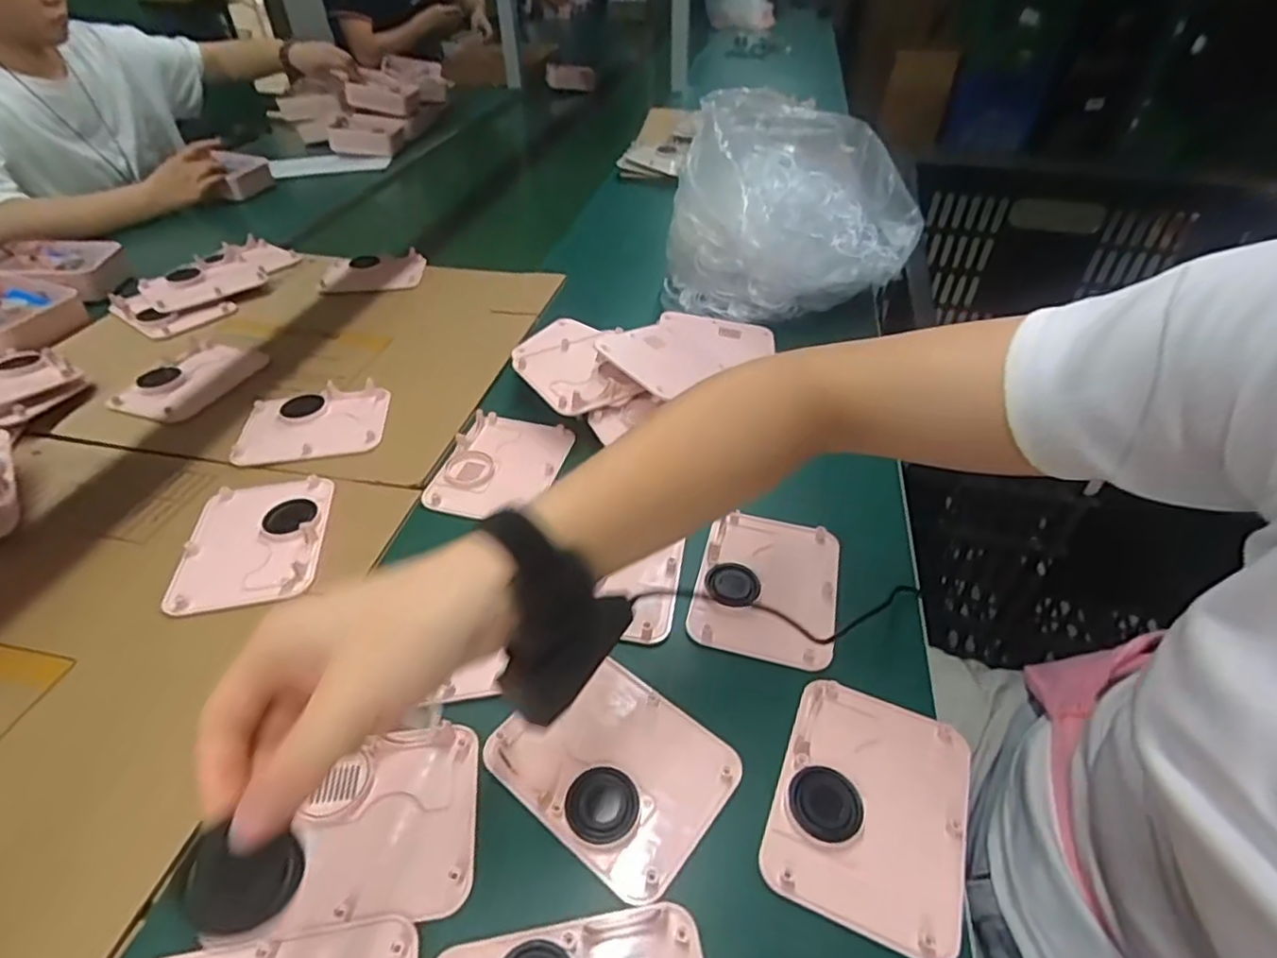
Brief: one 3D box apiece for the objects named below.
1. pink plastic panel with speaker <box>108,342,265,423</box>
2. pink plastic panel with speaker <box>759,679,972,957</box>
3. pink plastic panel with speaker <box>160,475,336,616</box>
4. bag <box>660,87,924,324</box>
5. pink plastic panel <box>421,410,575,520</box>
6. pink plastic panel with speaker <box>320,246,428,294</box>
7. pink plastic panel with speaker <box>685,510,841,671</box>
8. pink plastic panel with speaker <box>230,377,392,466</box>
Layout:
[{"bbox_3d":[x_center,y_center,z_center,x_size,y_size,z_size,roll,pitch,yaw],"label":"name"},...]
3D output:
[{"bbox_3d":[-0.451,-0.103,0.646,0.091,0.012,0.130,14,43,16],"label":"pink plastic panel with speaker"},{"bbox_3d":[0.127,0.175,0.346,0.095,0.007,0.125,17,45,17],"label":"pink plastic panel with speaker"},{"bbox_3d":[-0.287,0.042,0.476,0.096,0.010,0.124,-9,42,-9],"label":"pink plastic panel with speaker"},{"bbox_3d":[0.179,-0.294,0.723,0.235,0.187,0.217,33,51,32],"label":"bag"},{"bbox_3d":[-0.117,-0.013,0.552,0.097,0.016,0.120,7,42,8],"label":"pink plastic panel"},{"bbox_3d":[-0.346,-0.270,0.831,0.127,0.016,0.103,-8,42,-9],"label":"pink plastic panel with speaker"},{"bbox_3d":[0.094,0.071,0.457,0.097,0.010,0.125,11,42,12],"label":"pink plastic panel with speaker"},{"bbox_3d":[-0.298,-0.053,0.583,0.124,0.012,0.096,-7,42,-8],"label":"pink plastic panel with speaker"}]

